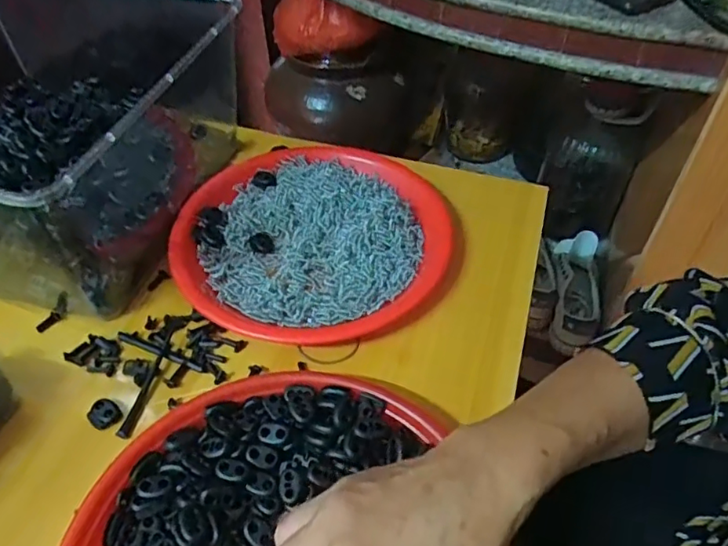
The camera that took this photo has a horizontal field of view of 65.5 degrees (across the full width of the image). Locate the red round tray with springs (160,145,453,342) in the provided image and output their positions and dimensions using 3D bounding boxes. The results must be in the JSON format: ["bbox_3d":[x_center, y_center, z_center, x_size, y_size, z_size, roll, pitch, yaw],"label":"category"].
[{"bbox_3d":[-0.040,-0.035,0.482,0.230,0.021,0.214,-13,49,-11],"label":"red round tray with springs"}]

